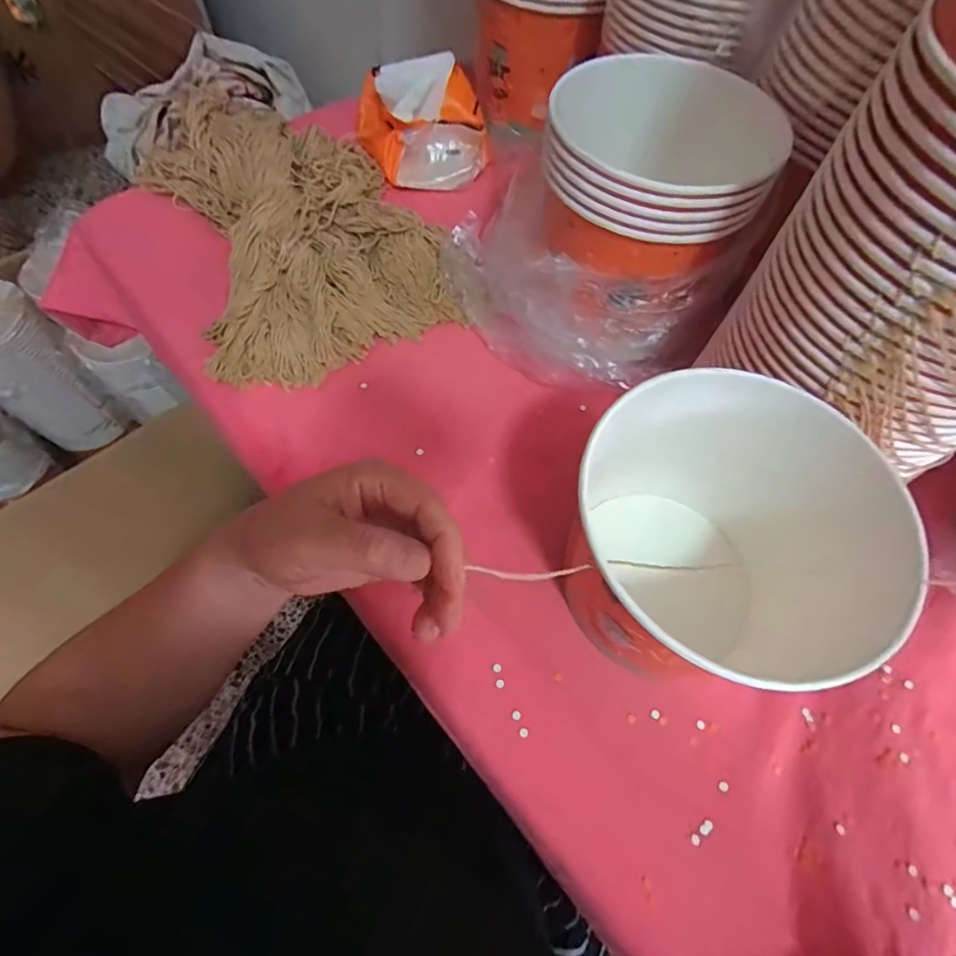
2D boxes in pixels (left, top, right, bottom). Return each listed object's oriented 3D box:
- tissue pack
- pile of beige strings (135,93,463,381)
[{"bbox_3d":[-0.062,-0.386,0.532,0.129,0.077,0.128,-7,63,-6],"label":"tissue pack"},{"bbox_3d":[-0.172,-0.245,0.472,0.229,0.058,0.329,-21,66,-14],"label":"pile of beige strings"}]

